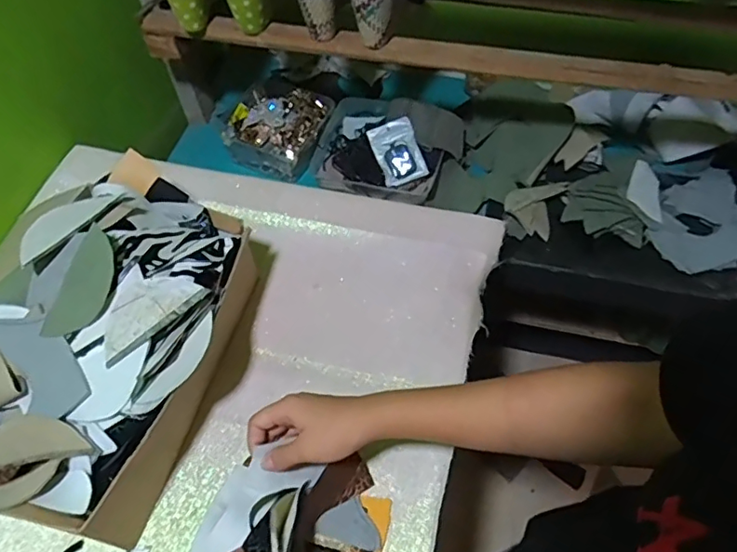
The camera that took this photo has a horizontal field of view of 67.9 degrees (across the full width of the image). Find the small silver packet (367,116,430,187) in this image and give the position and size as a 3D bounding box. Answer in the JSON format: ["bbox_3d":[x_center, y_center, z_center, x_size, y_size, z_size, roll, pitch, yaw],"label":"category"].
[{"bbox_3d":[0.046,-0.194,0.856,0.069,0.014,0.097,-20,92,10],"label":"small silver packet"}]

